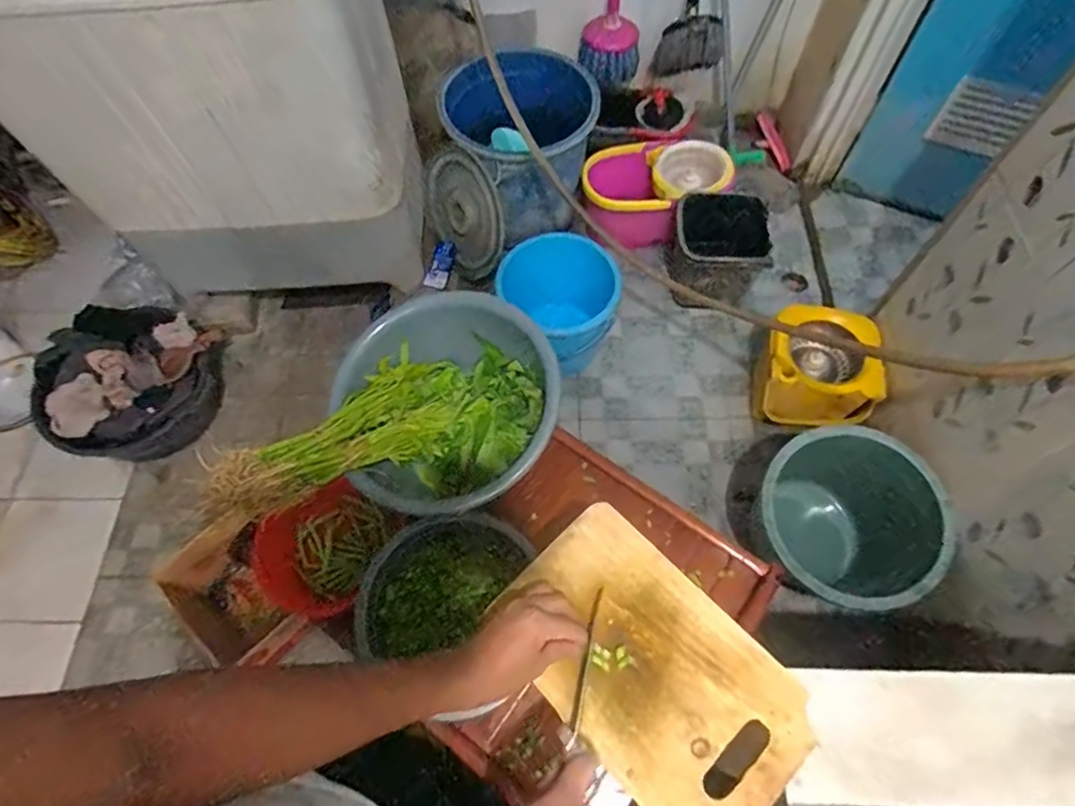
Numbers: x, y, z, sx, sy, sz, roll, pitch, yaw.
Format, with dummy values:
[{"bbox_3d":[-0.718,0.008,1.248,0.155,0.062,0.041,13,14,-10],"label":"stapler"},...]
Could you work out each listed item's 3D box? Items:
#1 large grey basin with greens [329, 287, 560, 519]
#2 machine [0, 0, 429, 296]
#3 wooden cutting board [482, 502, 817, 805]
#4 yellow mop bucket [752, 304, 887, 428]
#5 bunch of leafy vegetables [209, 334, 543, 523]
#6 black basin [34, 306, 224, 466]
[{"bbox_3d":[-0.123,0.008,0.789,0.281,0.128,0.300,-1,64,2],"label":"large grey basin with greens"},{"bbox_3d":[-0.729,-0.685,1.228,0.807,0.875,0.494,-5,64,0],"label":"machine"},{"bbox_3d":[0.107,0.254,0.551,0.177,0.015,0.291,-41,69,-16],"label":"wooden cutting board"},{"bbox_3d":[0.664,-0.068,1.410,0.255,0.312,0.223,0,64,3],"label":"yellow mop bucket"},{"bbox_3d":[-0.198,0.021,0.758,0.409,0.140,0.209,-16,60,-38],"label":"bunch of leafy vegetables"},{"bbox_3d":[-1.043,-0.055,1.431,0.392,0.209,0.396,-1,64,2],"label":"black basin"}]

